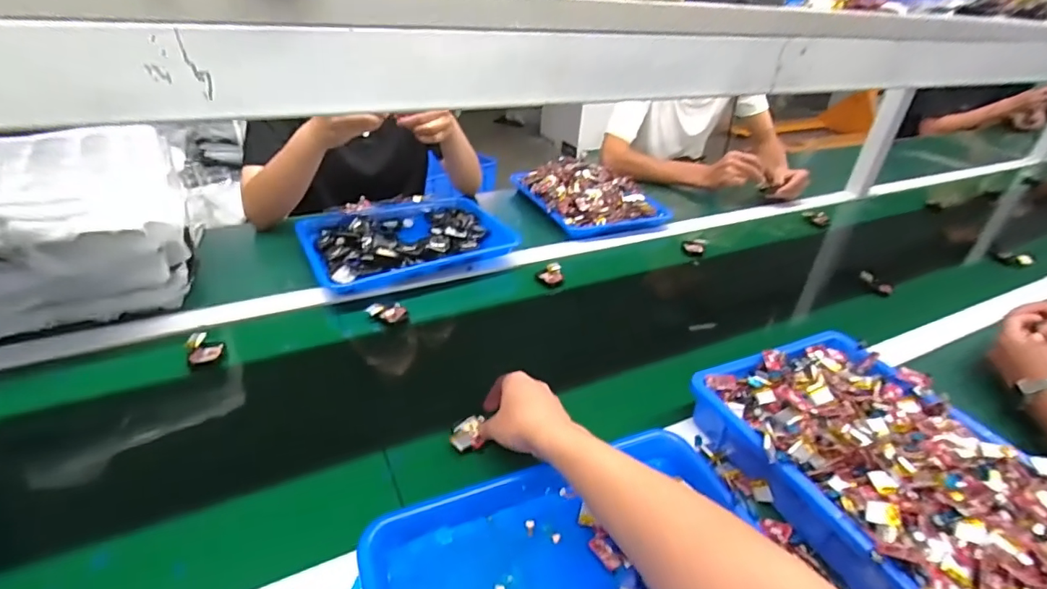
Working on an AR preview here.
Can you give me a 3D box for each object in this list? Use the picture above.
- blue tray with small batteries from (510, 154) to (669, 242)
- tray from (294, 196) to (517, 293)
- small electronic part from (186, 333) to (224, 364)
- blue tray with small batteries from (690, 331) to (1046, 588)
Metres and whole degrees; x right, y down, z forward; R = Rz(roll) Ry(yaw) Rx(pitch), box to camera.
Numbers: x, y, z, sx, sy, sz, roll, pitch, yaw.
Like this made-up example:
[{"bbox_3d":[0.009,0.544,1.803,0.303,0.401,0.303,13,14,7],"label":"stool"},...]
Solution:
[{"bbox_3d":[0.142,-0.221,1.080,0.245,0.058,0.284,-8,37,-20],"label":"blue tray with small batteries"},{"bbox_3d":[-0.203,-0.099,0.874,0.327,0.059,0.241,-15,40,-27],"label":"tray"},{"bbox_3d":[-0.404,0.065,0.632,0.038,0.022,0.041,-19,42,-32],"label":"small electronic part"},{"bbox_3d":[0.366,0.180,0.473,0.239,0.079,0.373,-10,38,-22],"label":"blue tray with small batteries"}]

